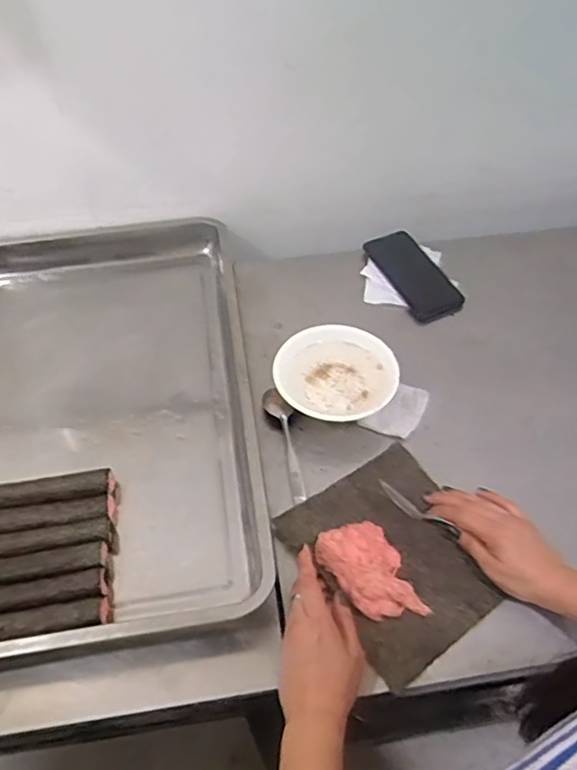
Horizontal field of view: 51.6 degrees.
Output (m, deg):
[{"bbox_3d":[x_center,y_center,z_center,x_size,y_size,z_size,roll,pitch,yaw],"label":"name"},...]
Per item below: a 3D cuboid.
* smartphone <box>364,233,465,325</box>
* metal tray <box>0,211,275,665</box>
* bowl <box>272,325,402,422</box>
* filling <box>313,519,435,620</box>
[{"bbox_3d":[0.186,-0.165,0.887,0.078,0.010,0.170,-25,63,-7],"label":"smartphone"},{"bbox_3d":[-0.246,0.022,0.737,0.393,0.072,0.597,-8,52,-5],"label":"metal tray"},{"bbox_3d":[0.058,-0.006,0.740,0.147,0.051,0.142,0,52,1],"label":"bowl"},{"bbox_3d":[0.084,0.181,0.585,0.069,0.029,0.113,-32,58,-22],"label":"filling"}]

